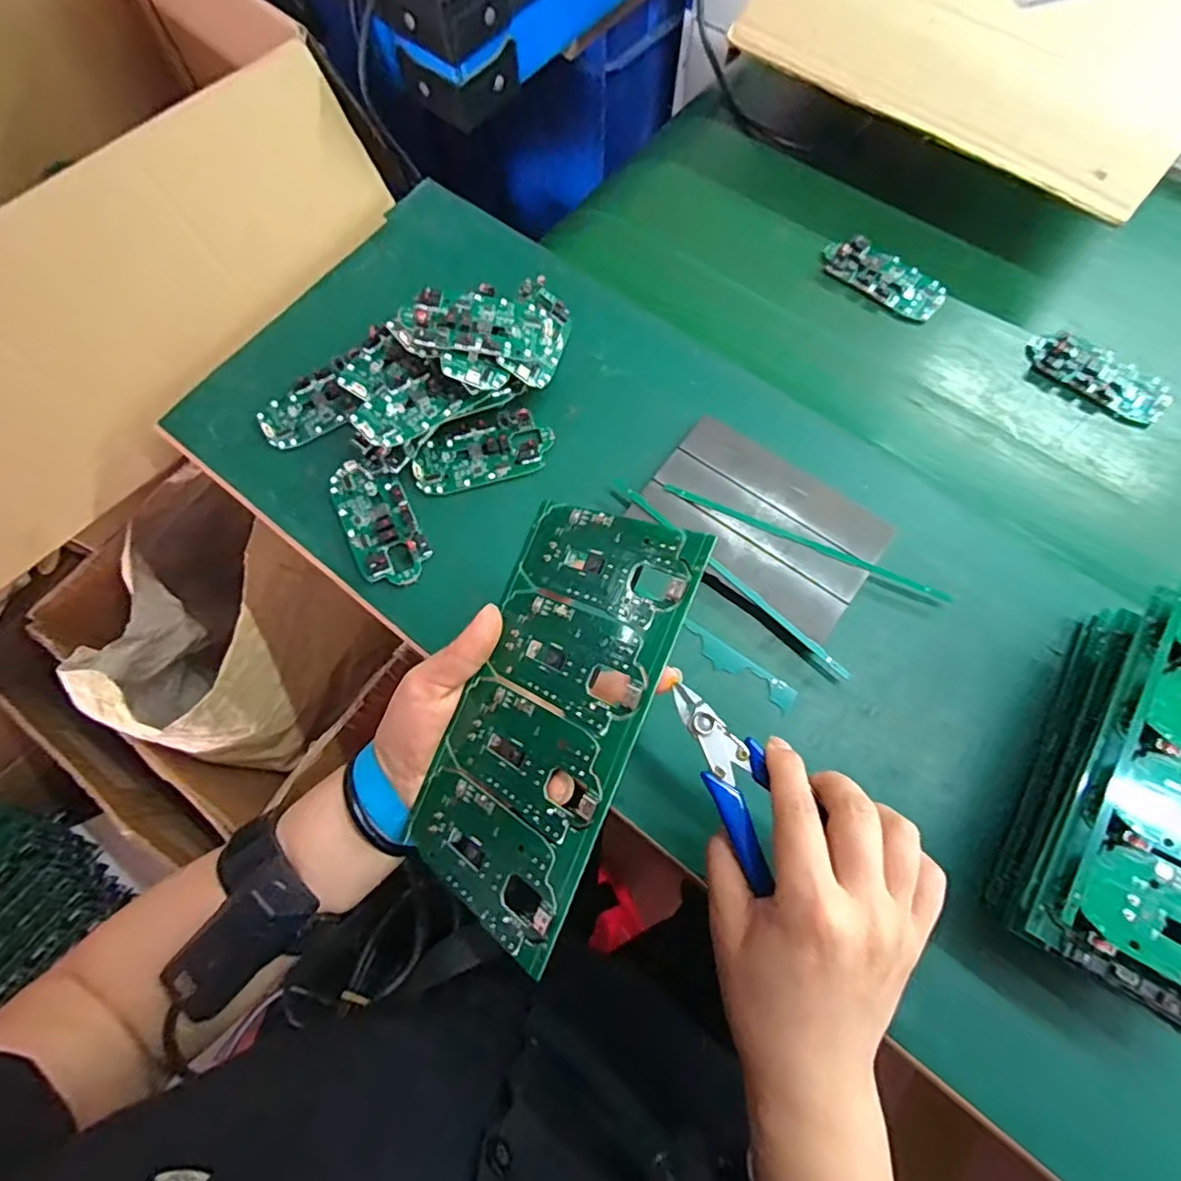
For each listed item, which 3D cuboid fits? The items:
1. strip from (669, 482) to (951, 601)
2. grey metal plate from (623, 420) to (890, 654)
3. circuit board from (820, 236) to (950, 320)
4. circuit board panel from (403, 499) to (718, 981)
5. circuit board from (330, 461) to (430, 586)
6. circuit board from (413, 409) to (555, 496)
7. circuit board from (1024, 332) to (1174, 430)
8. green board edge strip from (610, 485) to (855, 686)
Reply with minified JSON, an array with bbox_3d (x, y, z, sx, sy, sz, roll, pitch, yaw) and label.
[{"bbox_3d":[0.138,-0.032,0.389,0.188,0.004,0.007,23,72,8],"label":"strip"},{"bbox_3d":[0.112,-0.044,0.399,0.148,0.015,0.094,36,74,12],"label":"grey metal plate"},{"bbox_3d":[0.234,-0.252,0.477,0.098,0.010,0.044,40,75,13],"label":"circuit board"},{"bbox_3d":[-0.020,0.053,0.278,0.106,0.004,0.187,18,83,42],"label":"circuit board panel"},{"bbox_3d":[-0.144,-0.047,0.408,0.045,0.011,0.098,-28,73,-10],"label":"circuit board"},{"bbox_3d":[-0.075,-0.097,0.421,0.096,0.009,0.046,-15,71,-6],"label":"circuit board"},{"bbox_3d":[0.374,-0.160,0.446,0.099,0.009,0.044,36,74,12],"label":"circuit board"},{"bbox_3d":[0.086,-0.012,0.382,0.192,0.007,0.010,42,75,13],"label":"green board edge strip"}]

